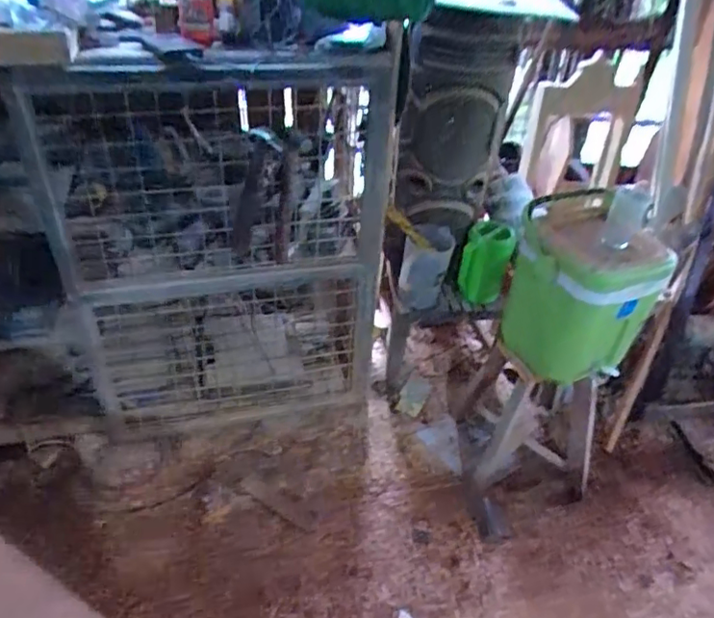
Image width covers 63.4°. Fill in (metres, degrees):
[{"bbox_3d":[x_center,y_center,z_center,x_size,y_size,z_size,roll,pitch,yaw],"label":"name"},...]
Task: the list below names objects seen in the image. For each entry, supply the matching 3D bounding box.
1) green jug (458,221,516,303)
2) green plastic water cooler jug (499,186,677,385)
[{"bbox_3d":[0.373,-0.125,1.687,0.136,0.231,0.115,15,39,12],"label":"green jug"},{"bbox_3d":[0.548,-0.053,1.419,0.332,0.408,0.284,18,40,16],"label":"green plastic water cooler jug"}]

